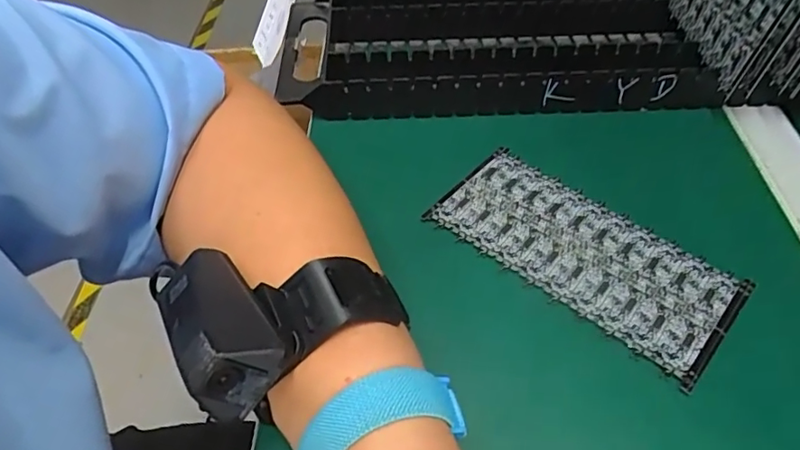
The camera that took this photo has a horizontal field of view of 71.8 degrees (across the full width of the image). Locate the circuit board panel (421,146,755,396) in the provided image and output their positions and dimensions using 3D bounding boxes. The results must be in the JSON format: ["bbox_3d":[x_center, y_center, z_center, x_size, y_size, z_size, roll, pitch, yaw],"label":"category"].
[{"bbox_3d":[0.103,0.014,0.316,0.164,0.005,0.077,35,58,26],"label":"circuit board panel"}]

